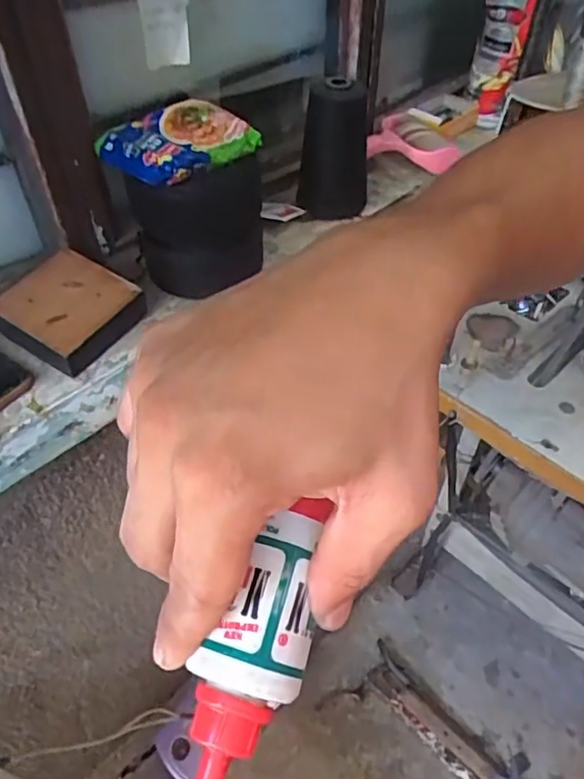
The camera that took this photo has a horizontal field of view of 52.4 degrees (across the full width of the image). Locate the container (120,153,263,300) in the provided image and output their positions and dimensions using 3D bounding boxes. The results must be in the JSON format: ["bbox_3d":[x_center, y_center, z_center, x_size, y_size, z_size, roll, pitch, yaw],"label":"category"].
[{"bbox_3d":[-0.092,-0.169,0.596,0.126,0.109,0.099,-4,47,-3],"label":"container"}]

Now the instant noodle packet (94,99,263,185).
[{"bbox_3d":[-0.108,-0.236,0.558,0.115,0.028,0.103,-32,55,-26],"label":"instant noodle packet"}]

